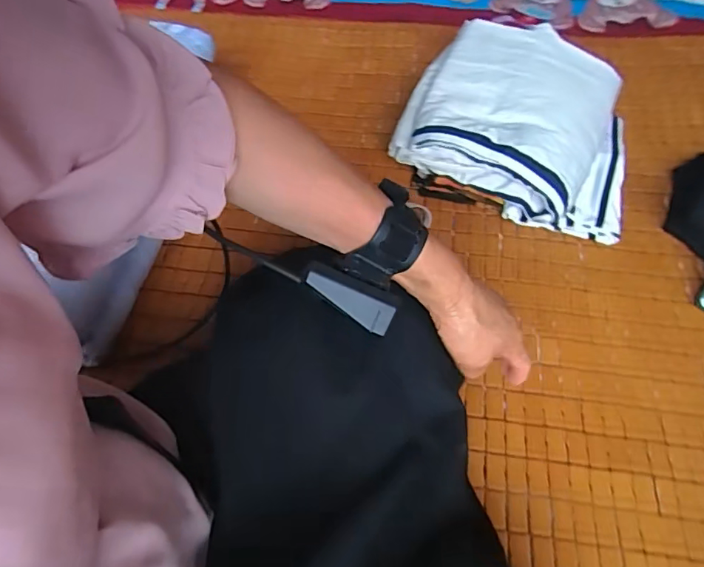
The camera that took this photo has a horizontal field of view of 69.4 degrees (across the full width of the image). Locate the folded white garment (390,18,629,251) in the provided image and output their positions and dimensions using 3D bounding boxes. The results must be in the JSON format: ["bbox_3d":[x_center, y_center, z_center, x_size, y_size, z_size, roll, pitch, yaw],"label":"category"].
[{"bbox_3d":[0.241,-0.222,0.693,0.305,0.107,0.277,22,59,16],"label":"folded white garment"}]

